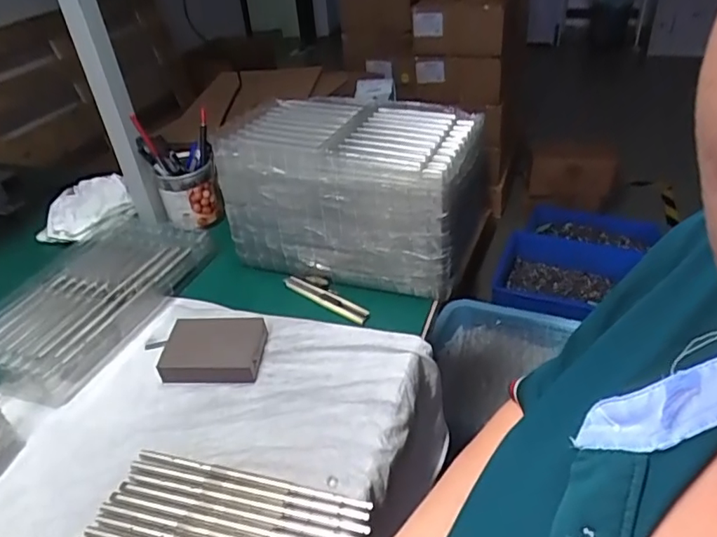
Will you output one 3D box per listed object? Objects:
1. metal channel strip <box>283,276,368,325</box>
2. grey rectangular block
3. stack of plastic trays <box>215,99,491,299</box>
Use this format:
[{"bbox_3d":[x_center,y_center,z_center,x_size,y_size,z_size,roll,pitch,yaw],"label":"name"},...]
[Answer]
[{"bbox_3d":[-0.038,0.035,0.652,0.125,0.016,0.020,22,43,33],"label":"metal channel strip"},{"bbox_3d":[-0.151,0.086,0.588,0.101,0.028,0.074,1,35,7],"label":"grey rectangular block"},{"bbox_3d":[-0.001,-0.096,0.683,0.282,0.162,0.171,11,38,21],"label":"stack of plastic trays"}]

